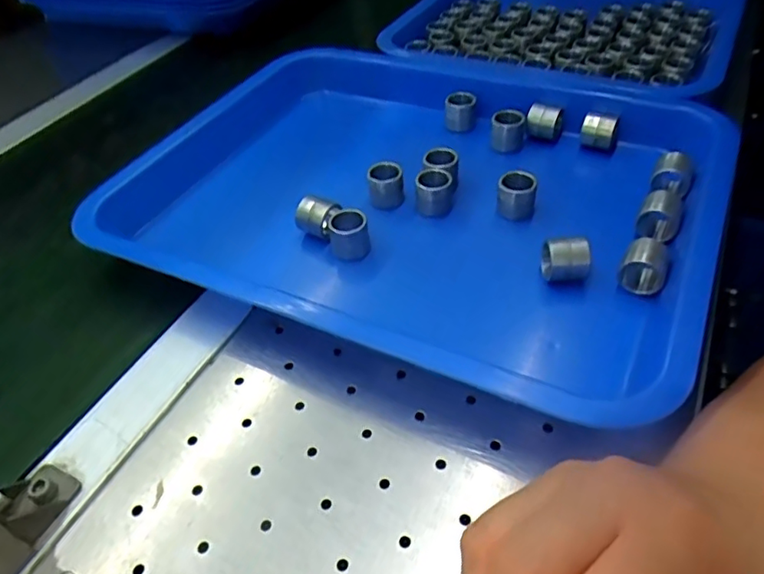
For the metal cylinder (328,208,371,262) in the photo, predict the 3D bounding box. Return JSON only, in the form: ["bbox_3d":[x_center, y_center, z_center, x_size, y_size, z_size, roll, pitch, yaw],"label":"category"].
[{"bbox_3d":[-0.022,-0.034,0.381,0.024,0.030,0.025,-10,45,-5],"label":"metal cylinder"}]

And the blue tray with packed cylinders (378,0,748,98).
[{"bbox_3d":[0.216,-0.284,0.635,0.307,0.071,0.401,21,51,24],"label":"blue tray with packed cylinders"}]

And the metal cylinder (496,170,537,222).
[{"bbox_3d":[0.091,-0.061,0.395,0.024,0.027,0.027,5,46,11],"label":"metal cylinder"}]

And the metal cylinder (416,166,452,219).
[{"bbox_3d":[0.037,-0.065,0.405,0.024,0.023,0.031,2,45,8],"label":"metal cylinder"}]

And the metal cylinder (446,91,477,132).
[{"bbox_3d":[0.066,-0.148,0.488,0.024,0.025,0.022,1,45,6],"label":"metal cylinder"}]

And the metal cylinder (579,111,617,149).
[{"bbox_3d":[0.168,-0.121,0.452,0.024,0.032,0.032,13,48,17],"label":"metal cylinder"}]

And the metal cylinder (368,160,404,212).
[{"bbox_3d":[0.003,-0.071,0.413,0.023,0.027,0.026,-8,45,-3],"label":"metal cylinder"}]

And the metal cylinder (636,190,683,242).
[{"bbox_3d":[0.177,-0.046,0.368,0.024,0.022,0.027,15,48,20],"label":"metal cylinder"}]

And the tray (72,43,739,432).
[{"bbox_3d":[0.024,-0.070,0.409,0.368,0.041,0.305,18,49,22],"label":"tray"}]

